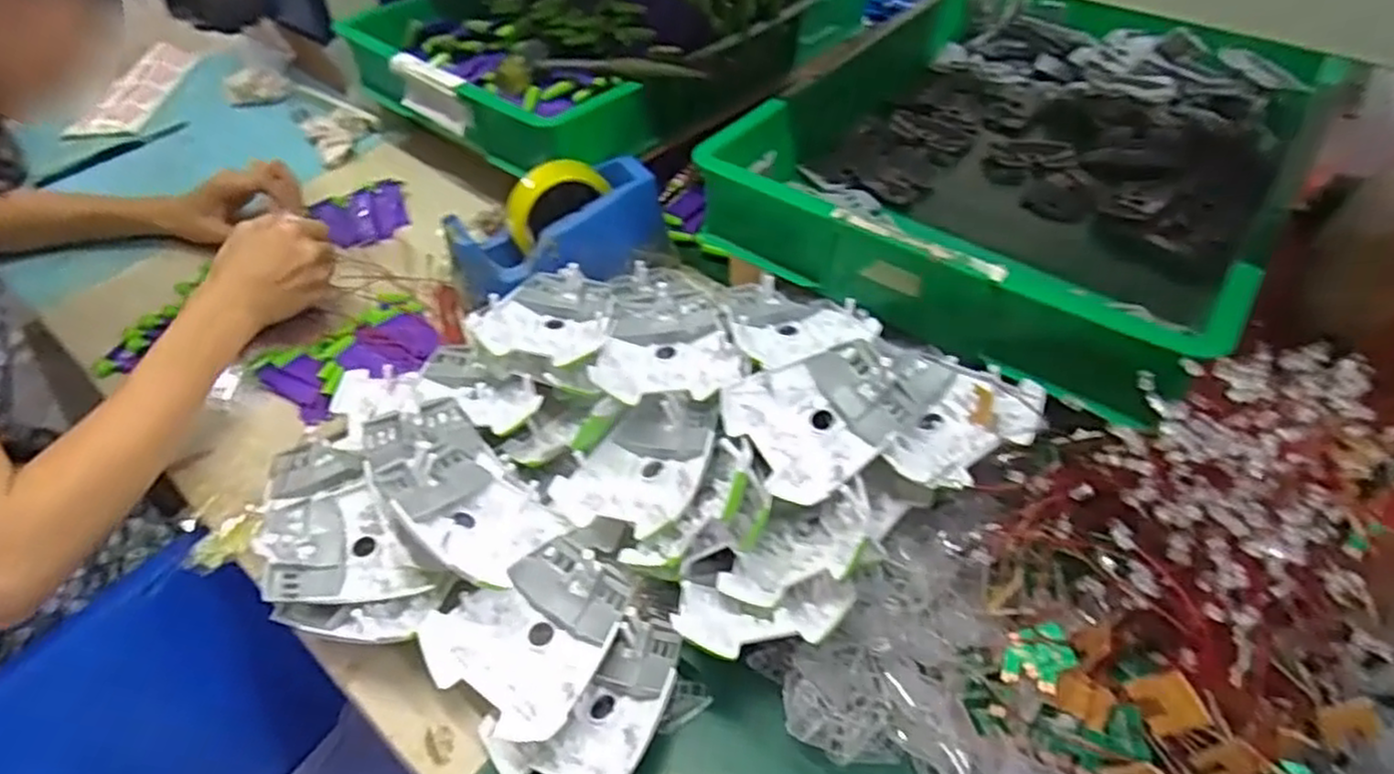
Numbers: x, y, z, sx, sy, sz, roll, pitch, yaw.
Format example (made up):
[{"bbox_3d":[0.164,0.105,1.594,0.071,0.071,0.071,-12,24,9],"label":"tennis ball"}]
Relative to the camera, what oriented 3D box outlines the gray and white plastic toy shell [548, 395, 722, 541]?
[{"bbox_3d":[-0.036,0.048,0.493,0.093,0.037,0.106,18,50,17],"label":"gray and white plastic toy shell"}]

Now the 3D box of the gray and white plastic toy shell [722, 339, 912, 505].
[{"bbox_3d":[0.081,0.021,0.475,0.107,0.039,0.096,-21,50,-18],"label":"gray and white plastic toy shell"}]

